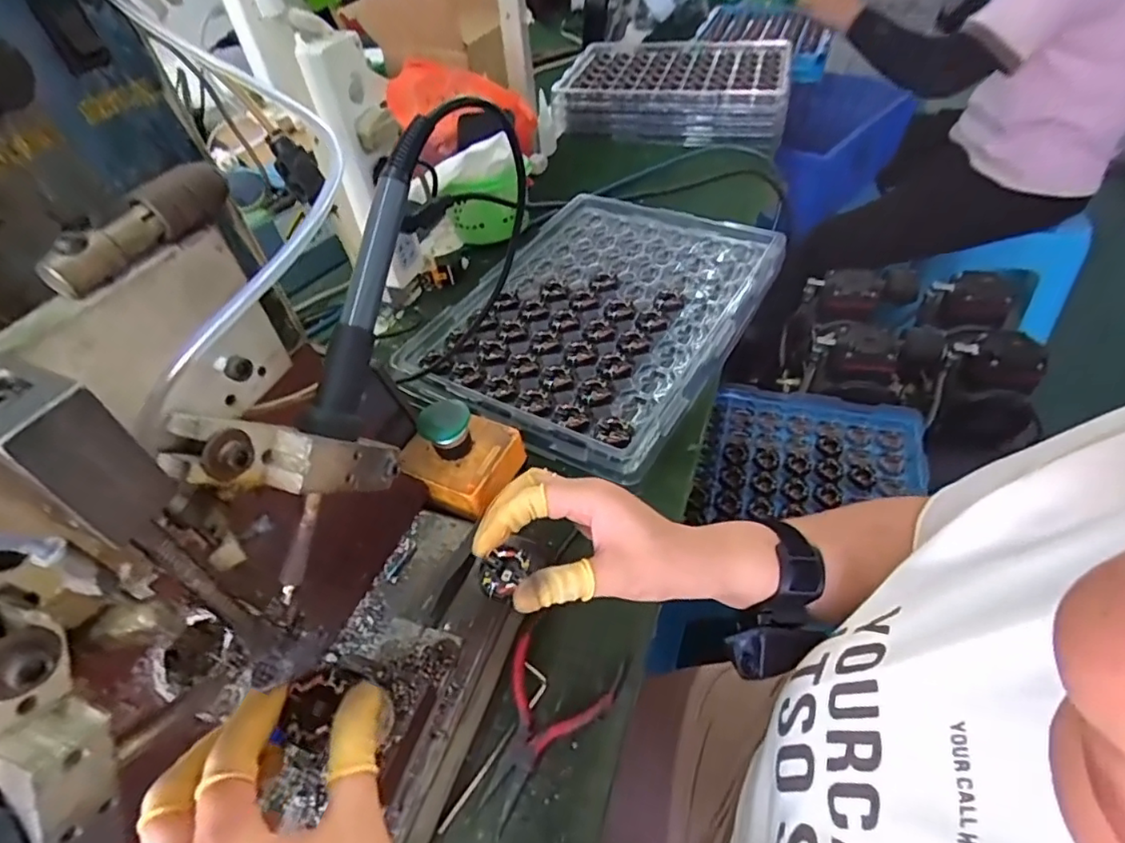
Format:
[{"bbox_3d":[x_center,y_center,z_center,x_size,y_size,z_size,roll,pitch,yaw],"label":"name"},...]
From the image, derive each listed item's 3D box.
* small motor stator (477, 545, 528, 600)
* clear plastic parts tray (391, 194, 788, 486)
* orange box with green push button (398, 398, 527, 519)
[{"bbox_3d":[-0.033,0.084,0.325,0.023,0.009,0.030,14,50,19],"label":"small motor stator"},{"bbox_3d":[0.035,-0.123,0.607,0.283,0.032,0.366,23,53,25],"label":"clear plastic parts tray"},{"bbox_3d":[-0.079,0.021,0.441,0.080,0.066,0.073,17,51,21],"label":"orange box with green push button"}]

